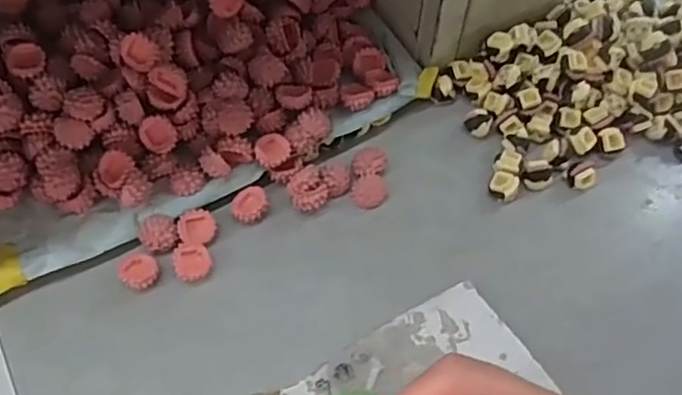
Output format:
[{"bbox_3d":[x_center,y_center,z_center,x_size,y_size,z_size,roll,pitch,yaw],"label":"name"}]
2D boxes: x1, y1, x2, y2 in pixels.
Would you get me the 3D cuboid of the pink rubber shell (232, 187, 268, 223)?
[{"bbox_3d":[-0.050,0.004,0.343,0.020,0.007,0.020,1,62,-2],"label":"pink rubber shell"}]

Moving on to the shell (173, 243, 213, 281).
[{"bbox_3d":[-0.077,0.034,0.325,0.018,0.006,0.019,1,62,-2],"label":"shell"}]

